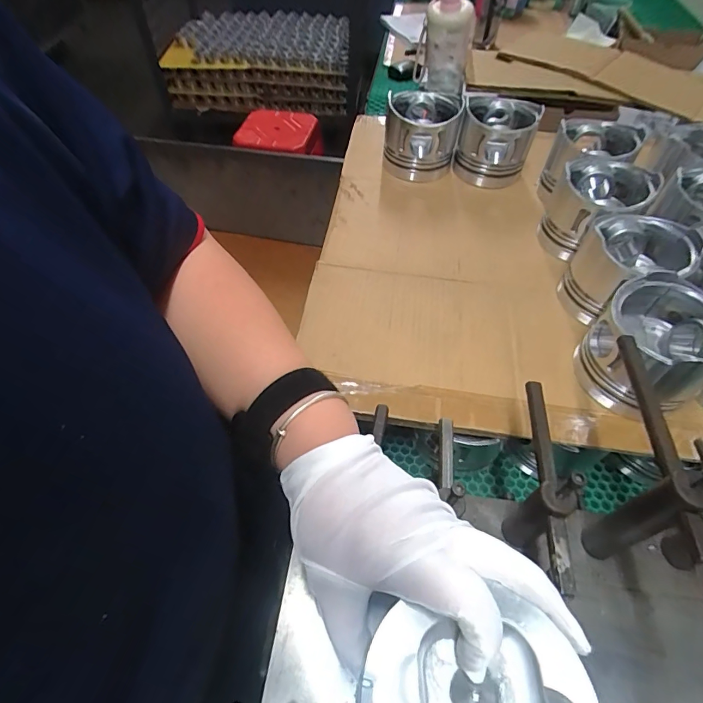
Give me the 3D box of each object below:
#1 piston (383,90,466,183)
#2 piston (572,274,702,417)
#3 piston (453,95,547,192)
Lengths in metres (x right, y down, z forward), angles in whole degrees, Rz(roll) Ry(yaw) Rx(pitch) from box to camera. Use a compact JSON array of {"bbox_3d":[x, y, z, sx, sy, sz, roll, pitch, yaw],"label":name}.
[{"bbox_3d":[0.106,-0.329,0.650,0.109,0.092,0.106,5,53,4],"label":"piston"},{"bbox_3d":[0.288,-0.004,0.405,0.107,0.096,0.100,0,53,0],"label":"piston"},{"bbox_3d":[0.216,-0.317,0.638,0.103,0.089,0.113,20,56,14],"label":"piston"}]

